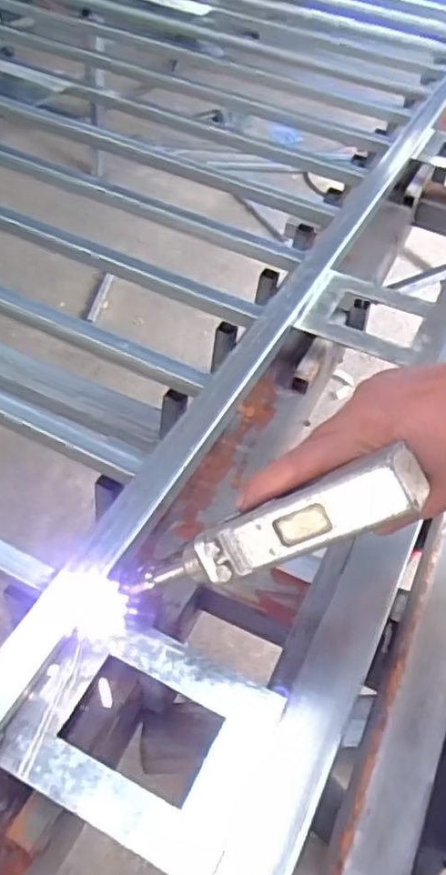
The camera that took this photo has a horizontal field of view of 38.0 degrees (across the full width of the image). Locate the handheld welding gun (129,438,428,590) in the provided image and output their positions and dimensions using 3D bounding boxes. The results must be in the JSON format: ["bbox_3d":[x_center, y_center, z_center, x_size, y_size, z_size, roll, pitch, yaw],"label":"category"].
[{"bbox_3d":[0.009,0.063,0.386,0.034,0.222,0.037,38,40,-33],"label":"handheld welding gun"}]

